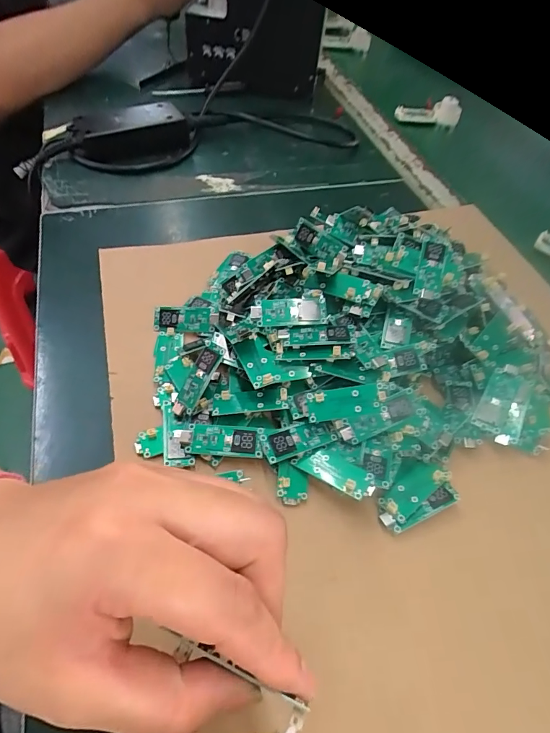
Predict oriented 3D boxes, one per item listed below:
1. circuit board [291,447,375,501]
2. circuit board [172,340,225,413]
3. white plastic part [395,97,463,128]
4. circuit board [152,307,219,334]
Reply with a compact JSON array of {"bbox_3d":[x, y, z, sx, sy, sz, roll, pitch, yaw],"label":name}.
[{"bbox_3d":[0.036,0.063,0.245,0.047,0.009,0.019,20,58,32],"label":"circuit board"},{"bbox_3d":[-0.051,0.009,0.268,0.017,0.007,0.051,30,91,18],"label":"circuit board"},{"bbox_3d":[0.222,-0.374,0.596,0.095,0.038,0.026,9,55,-1],"label":"white plastic part"},{"bbox_3d":[-0.069,-0.036,0.312,0.047,0.006,0.020,5,92,2],"label":"circuit board"}]

